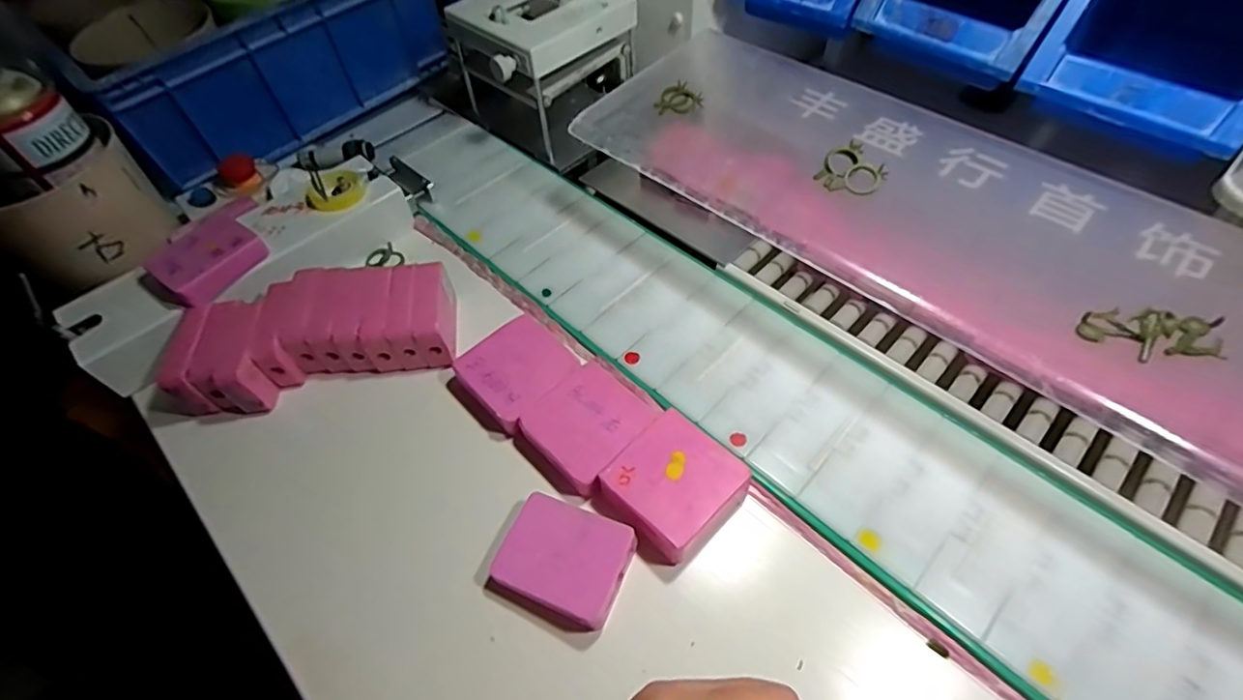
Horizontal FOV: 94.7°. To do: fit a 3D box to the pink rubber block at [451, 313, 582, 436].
[{"bbox_3d":[-0.075,0.014,0.406,0.069,0.016,0.071,37,63,25],"label":"pink rubber block"}]

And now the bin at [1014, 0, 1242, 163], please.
[{"bbox_3d":[0.357,-0.196,0.372,0.122,0.086,0.157,38,64,26],"label":"bin"}]

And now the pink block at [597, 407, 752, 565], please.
[{"bbox_3d":[0.032,0.080,0.346,0.071,0.022,0.071,-39,61,-23],"label":"pink block"}]

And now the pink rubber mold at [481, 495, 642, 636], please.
[{"bbox_3d":[-0.033,0.120,0.329,0.071,0.021,0.059,20,57,16],"label":"pink rubber mold"}]

